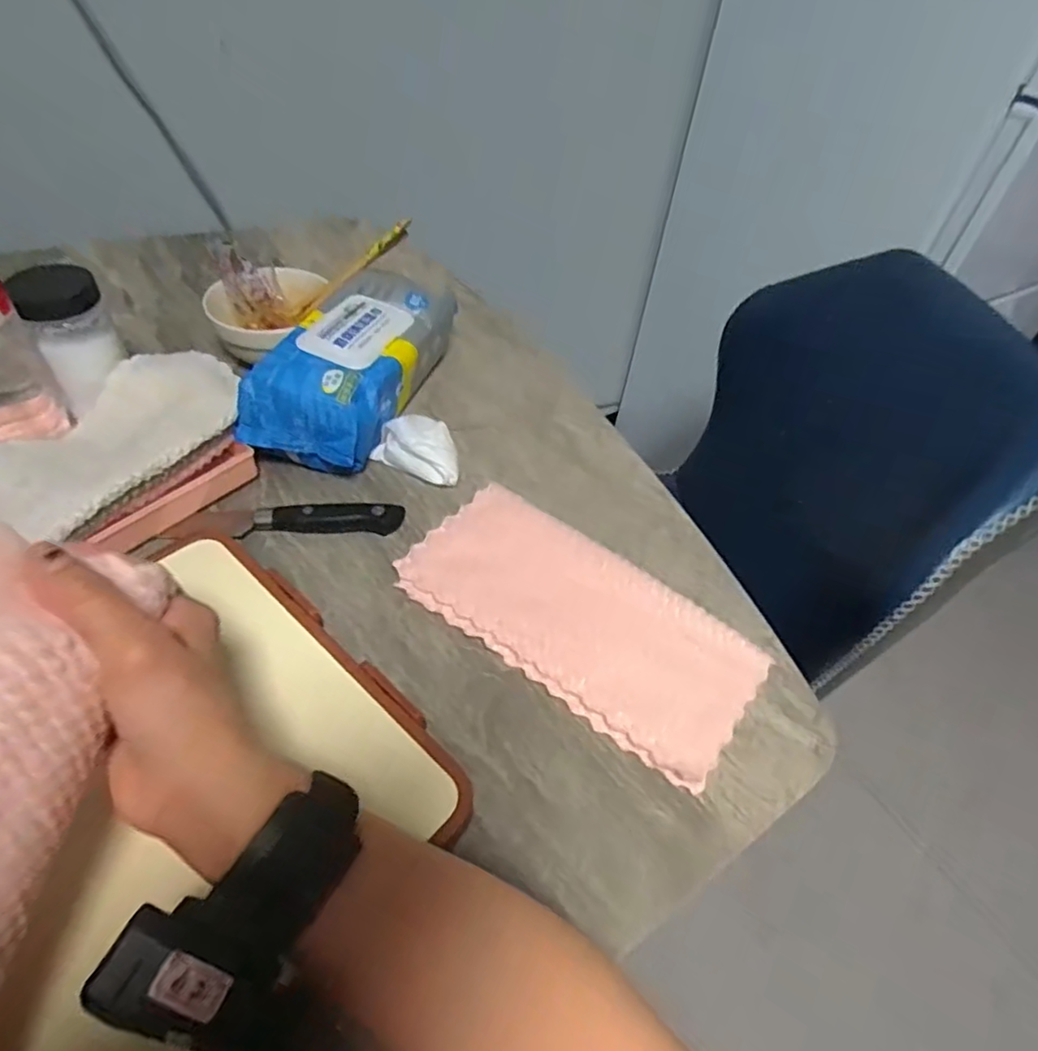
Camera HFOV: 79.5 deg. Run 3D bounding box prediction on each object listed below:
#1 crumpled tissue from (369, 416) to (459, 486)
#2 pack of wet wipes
[{"bbox_3d":[-0.076,-0.065,0.518,0.072,0.027,0.065,21,49,12],"label":"crumpled tissue"},{"bbox_3d":[-0.134,-0.136,0.535,0.094,0.078,0.225,18,49,9],"label":"pack of wet wipes"}]

